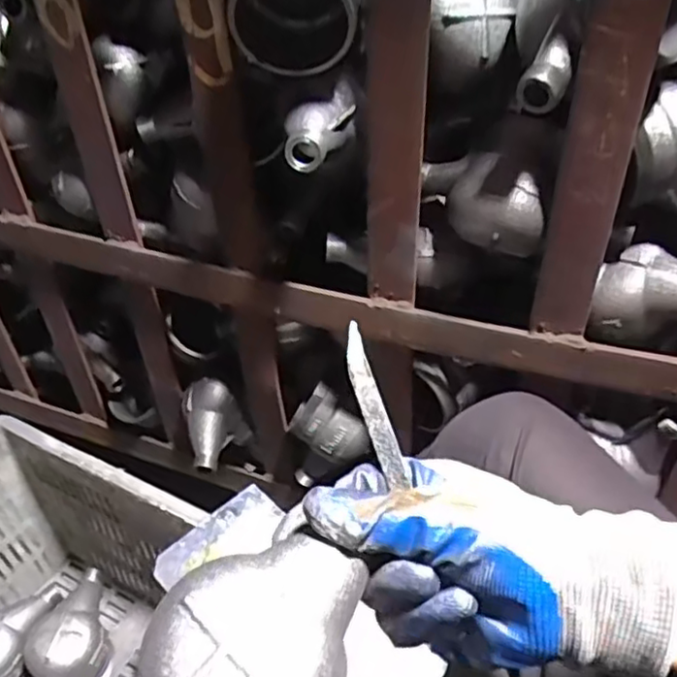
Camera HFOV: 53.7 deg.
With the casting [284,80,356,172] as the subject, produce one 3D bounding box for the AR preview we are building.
[{"bbox_3d":[-0.015,-0.141,0.454,0.040,0.032,0.065,22,62,25],"label":"casting"}]

